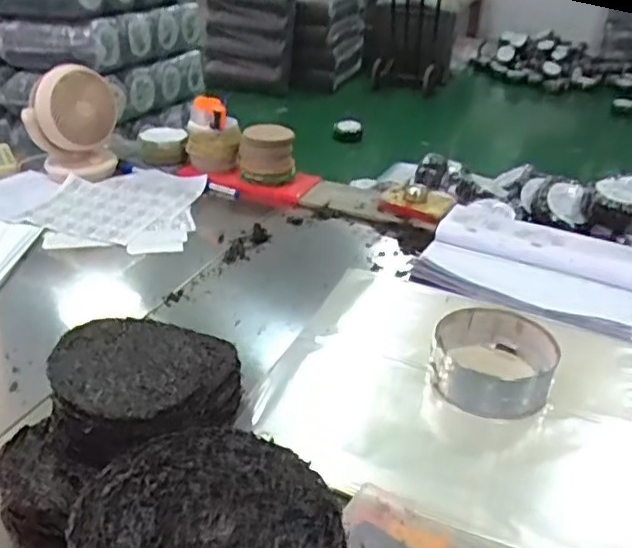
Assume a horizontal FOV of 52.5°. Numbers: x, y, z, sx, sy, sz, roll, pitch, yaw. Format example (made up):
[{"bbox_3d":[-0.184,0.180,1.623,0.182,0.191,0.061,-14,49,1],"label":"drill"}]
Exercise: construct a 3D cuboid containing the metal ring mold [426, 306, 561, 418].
[{"bbox_3d":[0.307,0.149,1.115,0.207,0.092,0.197,11,31,14],"label":"metal ring mold"}]

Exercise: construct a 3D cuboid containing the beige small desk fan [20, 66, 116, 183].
[{"bbox_3d":[-0.669,-0.411,1.790,0.193,0.277,0.197,16,34,23],"label":"beige small desk fan"}]

